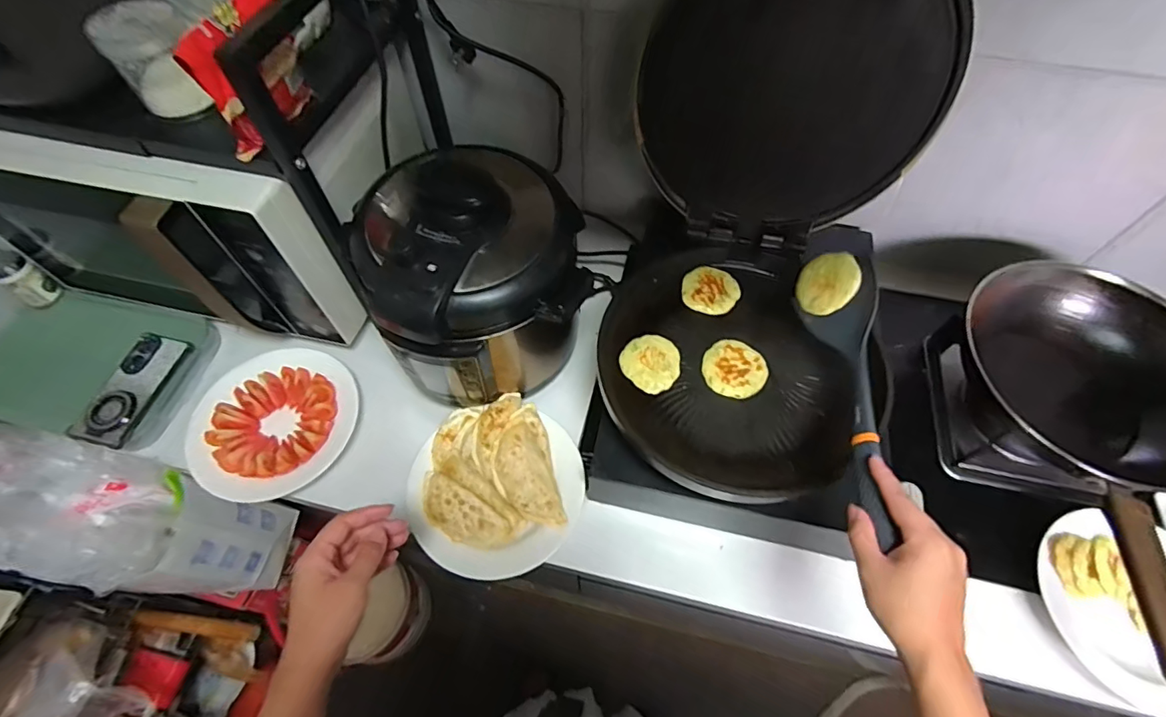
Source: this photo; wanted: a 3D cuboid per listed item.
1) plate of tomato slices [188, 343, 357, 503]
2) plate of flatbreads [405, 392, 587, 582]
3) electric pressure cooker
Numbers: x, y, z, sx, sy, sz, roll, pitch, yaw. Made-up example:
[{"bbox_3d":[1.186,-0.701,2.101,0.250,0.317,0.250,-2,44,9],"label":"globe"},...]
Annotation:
[{"bbox_3d":[-0.428,0.082,0.708,0.213,0.040,0.210,0,59,0],"label":"plate of tomato slices"},{"bbox_3d":[-0.110,0.161,0.657,0.208,0.053,0.213,0,59,0],"label":"plate of flatbreads"},{"bbox_3d":[-0.138,-0.119,0.678,0.240,0.279,0.285,-15,60,-9],"label":"electric pressure cooker"}]

